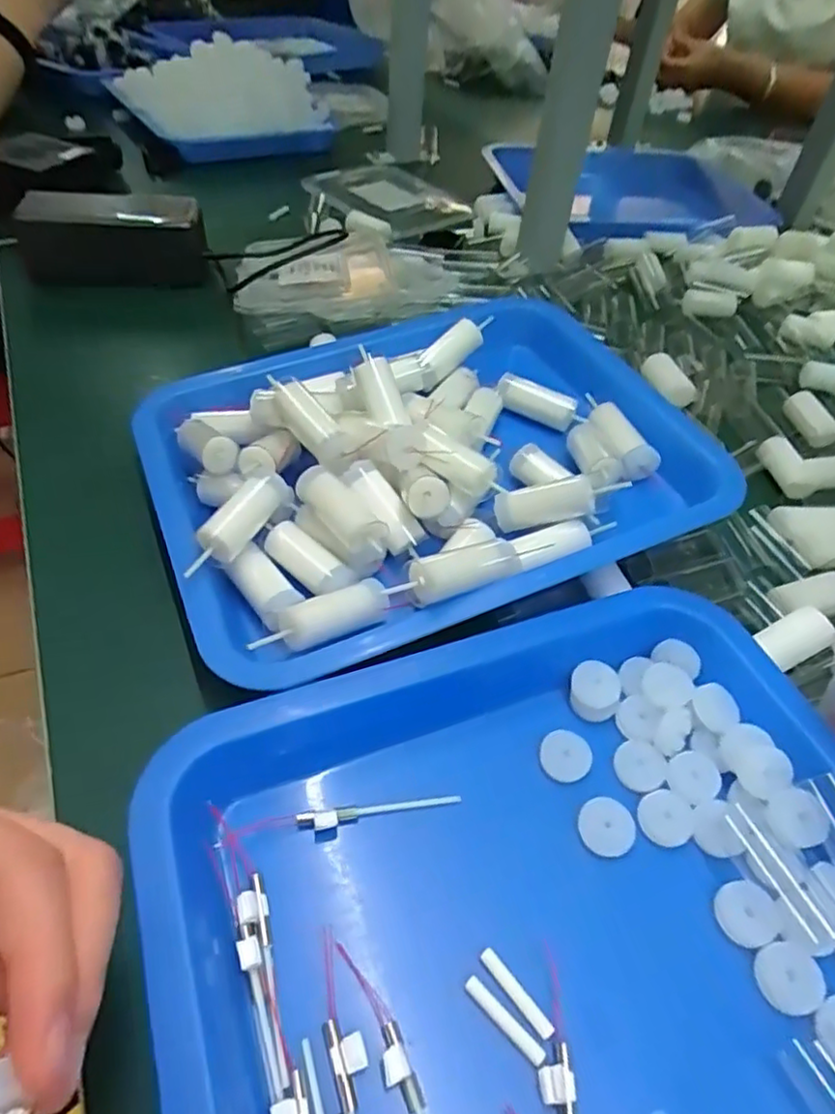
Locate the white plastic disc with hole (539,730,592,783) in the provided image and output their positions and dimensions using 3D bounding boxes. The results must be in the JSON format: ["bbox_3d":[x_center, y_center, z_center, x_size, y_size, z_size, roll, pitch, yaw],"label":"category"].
[{"bbox_3d":[0.062,0.083,0.272,0.021,0.006,0.020,3,48,-4],"label":"white plastic disc with hole"}]

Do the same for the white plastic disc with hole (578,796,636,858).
[{"bbox_3d":[0.074,0.105,0.254,0.021,0.005,0.021,3,48,-4],"label":"white plastic disc with hole"}]

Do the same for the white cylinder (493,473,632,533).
[{"bbox_3d":[0.071,-0.028,0.326,0.064,0.015,0.015,-12,43,17],"label":"white cylinder"}]

